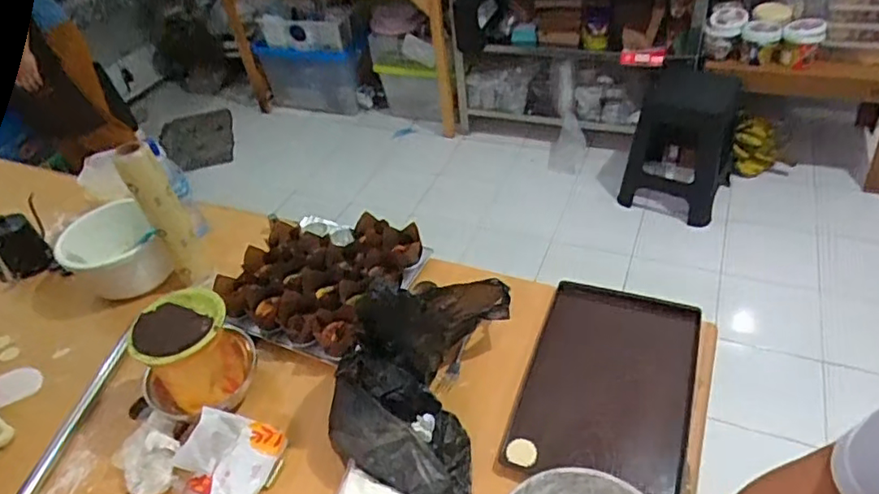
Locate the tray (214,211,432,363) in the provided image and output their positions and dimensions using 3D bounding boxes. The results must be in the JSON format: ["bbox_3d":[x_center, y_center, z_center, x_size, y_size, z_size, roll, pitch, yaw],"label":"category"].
[{"bbox_3d":[-0.211,0.047,1.063,0.285,0.077,0.289,12,45,20],"label":"tray"}]

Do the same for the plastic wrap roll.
[{"bbox_3d":[-0.487,-0.056,1.054,0.062,0.285,0.060,-24,44,-18],"label":"plastic wrap roll"}]

